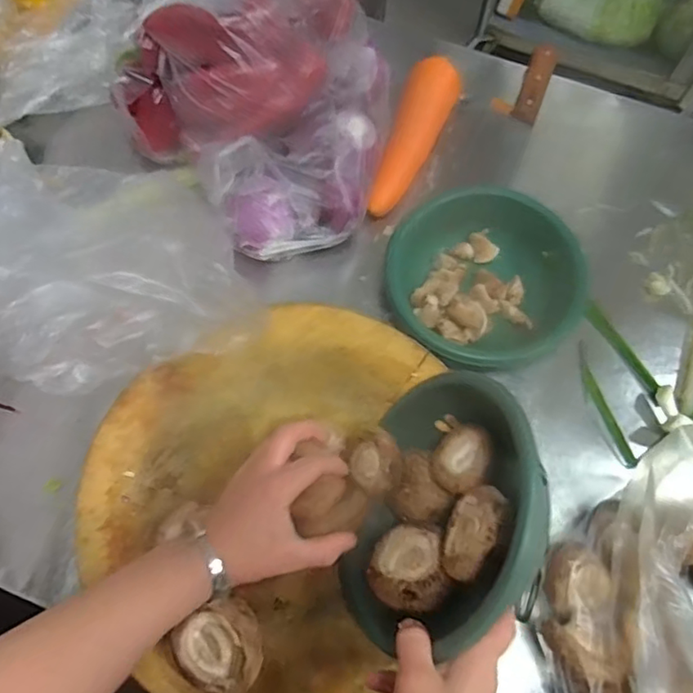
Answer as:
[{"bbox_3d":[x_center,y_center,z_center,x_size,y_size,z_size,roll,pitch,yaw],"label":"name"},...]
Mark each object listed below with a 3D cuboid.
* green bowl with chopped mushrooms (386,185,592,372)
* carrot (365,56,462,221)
[{"bbox_3d":[0.148,-0.072,0.626,0.181,0.085,0.199,1,69,-2],"label":"green bowl with chopped mushrooms"},{"bbox_3d":[0.075,-0.245,0.697,0.060,0.051,0.209,24,84,7],"label":"carrot"}]

